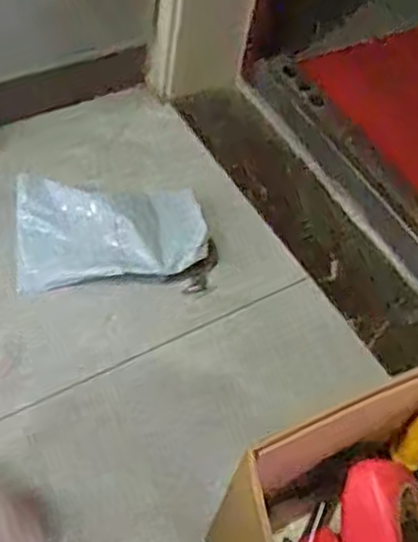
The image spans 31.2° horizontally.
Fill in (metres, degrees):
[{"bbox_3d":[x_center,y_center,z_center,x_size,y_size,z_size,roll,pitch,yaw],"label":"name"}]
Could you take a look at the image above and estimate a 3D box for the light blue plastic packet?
[{"bbox_3d":[-0.140,-0.057,1.067,0.265,0.086,0.150,-3,51,-10],"label":"light blue plastic packet"}]

